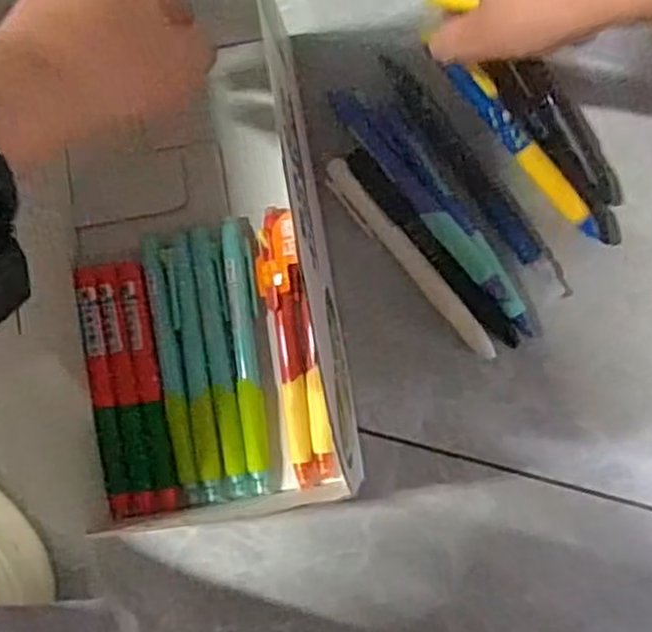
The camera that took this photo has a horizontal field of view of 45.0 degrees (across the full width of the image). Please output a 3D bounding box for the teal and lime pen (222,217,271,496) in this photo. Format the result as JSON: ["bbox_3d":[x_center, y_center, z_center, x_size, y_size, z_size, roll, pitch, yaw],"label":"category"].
[{"bbox_3d":[-0.039,0.020,0.407,0.016,0.009,0.138,-7,86,6],"label":"teal and lime pen"}]

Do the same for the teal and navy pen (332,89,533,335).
[{"bbox_3d":[0.053,-0.056,0.401,0.016,0.009,0.156,-39,83,3],"label":"teal and navy pen"}]

